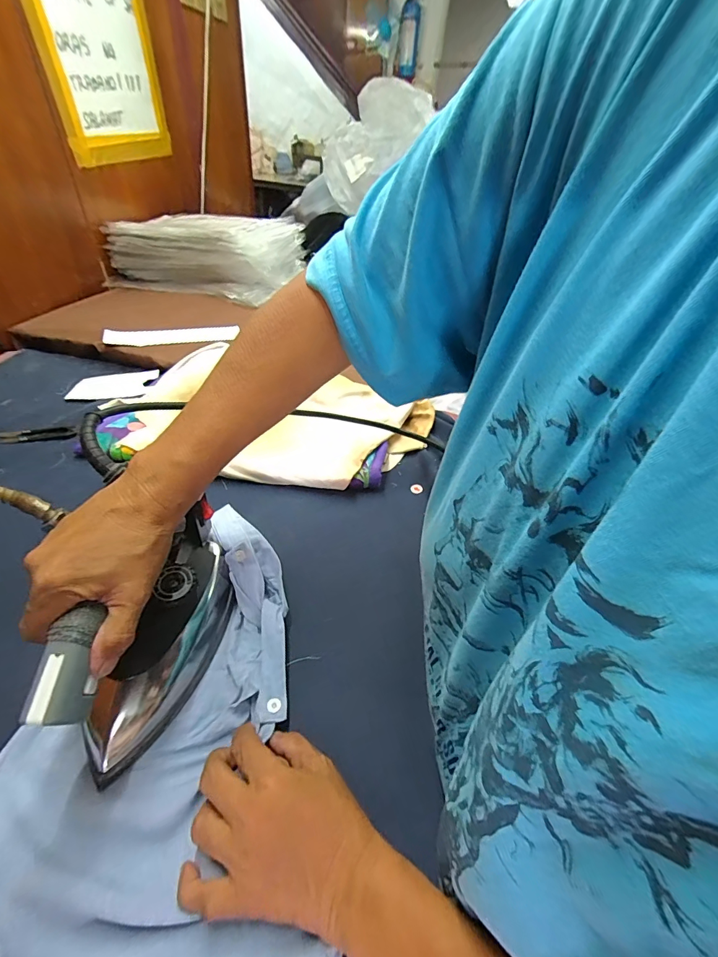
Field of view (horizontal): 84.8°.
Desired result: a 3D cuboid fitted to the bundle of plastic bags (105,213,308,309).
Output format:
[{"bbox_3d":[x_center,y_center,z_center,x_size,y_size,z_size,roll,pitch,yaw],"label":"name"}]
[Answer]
[{"bbox_3d":[-0.334,-0.525,0.909,0.416,0.112,0.251,12,43,6],"label":"bundle of plastic bags"}]

